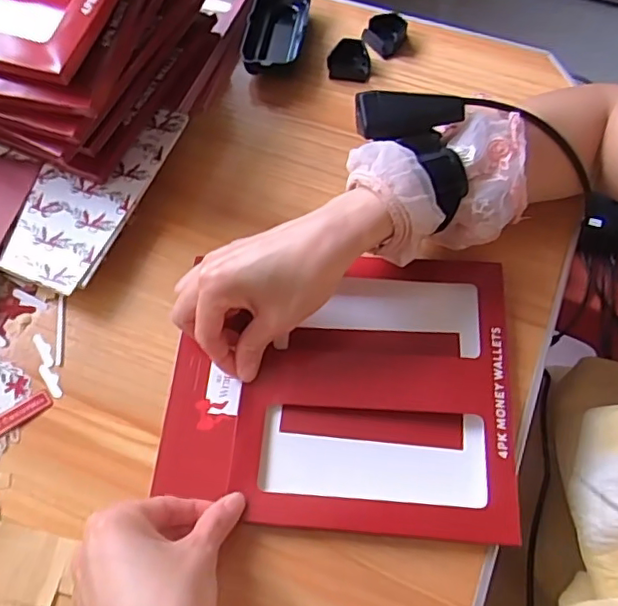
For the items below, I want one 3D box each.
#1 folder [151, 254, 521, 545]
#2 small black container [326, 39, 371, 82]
[{"bbox_3d":[0.021,0.057,0.403,0.232,0.020,0.188,4,65,4],"label":"folder"},{"bbox_3d":[0.037,-0.224,0.535,0.039,0.026,0.032,3,65,4],"label":"small black container"}]

